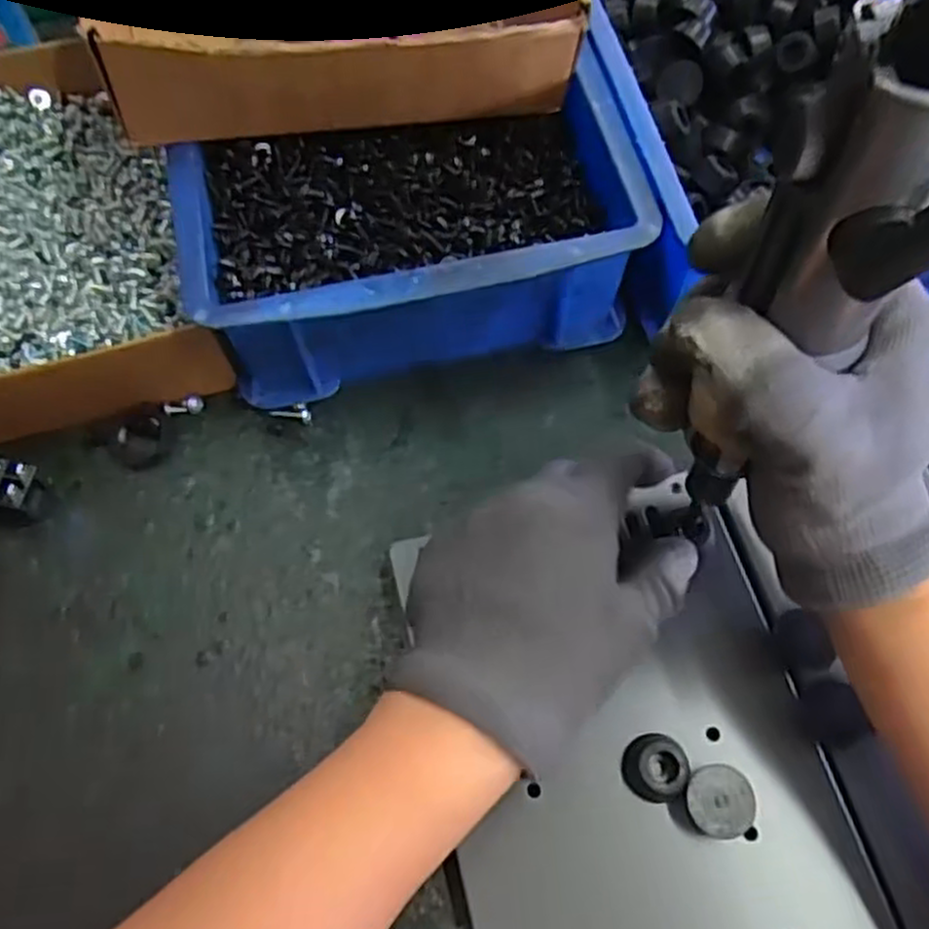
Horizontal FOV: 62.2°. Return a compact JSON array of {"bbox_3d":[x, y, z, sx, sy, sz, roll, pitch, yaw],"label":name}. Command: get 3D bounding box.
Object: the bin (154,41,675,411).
[{"bbox_3d":[-0.024,-0.109,0.381,0.202,0.085,0.128,-12,66,-4],"label":"bin"}]

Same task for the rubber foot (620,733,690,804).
[{"bbox_3d":[0.074,0.116,0.298,0.024,0.013,0.025,0,65,1],"label":"rubber foot"}]

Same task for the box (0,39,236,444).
[{"bbox_3d":[-0.225,-0.124,0.407,0.149,0.054,0.227,-17,66,-6],"label":"box"}]

